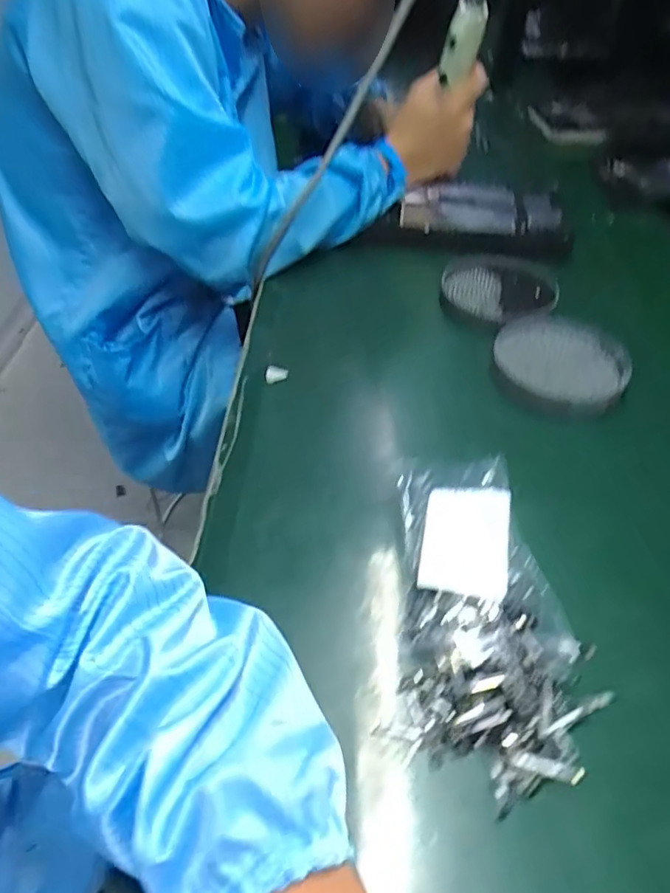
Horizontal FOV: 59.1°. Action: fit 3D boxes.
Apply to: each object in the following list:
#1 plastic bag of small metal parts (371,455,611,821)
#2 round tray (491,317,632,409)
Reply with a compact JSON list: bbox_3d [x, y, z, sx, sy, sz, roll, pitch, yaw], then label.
[{"bbox_3d":[0.089,0.091,0.342,0.104,0.028,0.187,6,46,5],"label":"plastic bag of small metal parts"},{"bbox_3d":[0.201,-0.078,0.528,0.111,0.014,0.128,20,49,17],"label":"round tray"}]

